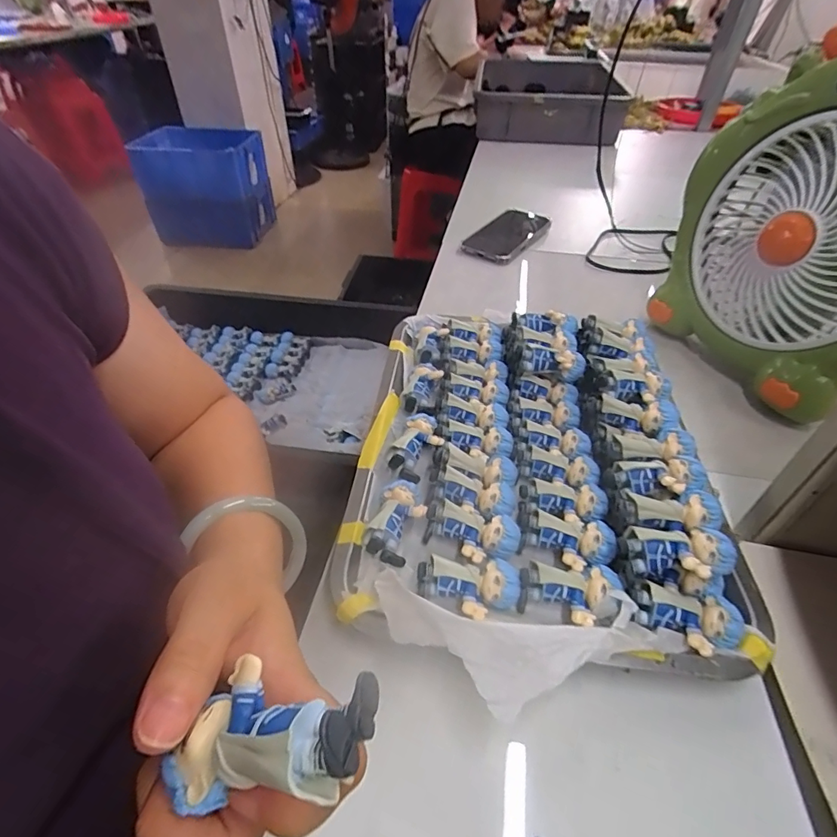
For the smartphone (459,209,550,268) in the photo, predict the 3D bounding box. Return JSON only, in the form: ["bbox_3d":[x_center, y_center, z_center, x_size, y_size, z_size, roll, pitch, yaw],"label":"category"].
[{"bbox_3d":[0.137,-0.281,0.716,0.083,0.014,0.163,28,53,18],"label":"smartphone"}]

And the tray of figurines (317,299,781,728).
[{"bbox_3d":[0.078,0.021,0.360,0.242,0.056,0.349,3,44,1],"label":"tray of figurines"}]

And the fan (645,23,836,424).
[{"bbox_3d":[0.324,-0.154,0.400,0.070,0.268,0.232,-14,46,-16],"label":"fan"}]

